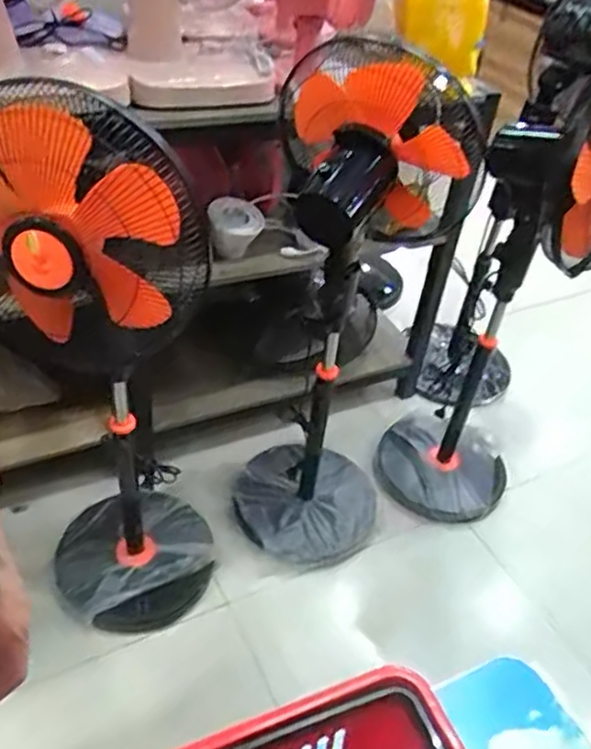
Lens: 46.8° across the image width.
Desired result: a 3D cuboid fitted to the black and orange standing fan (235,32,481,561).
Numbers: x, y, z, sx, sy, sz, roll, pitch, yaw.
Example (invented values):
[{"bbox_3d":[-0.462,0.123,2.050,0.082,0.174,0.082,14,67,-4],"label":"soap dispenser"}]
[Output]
[{"bbox_3d":[0.087,-0.111,1.370,0.319,0.975,0.478,8,41,2],"label":"black and orange standing fan"}]

